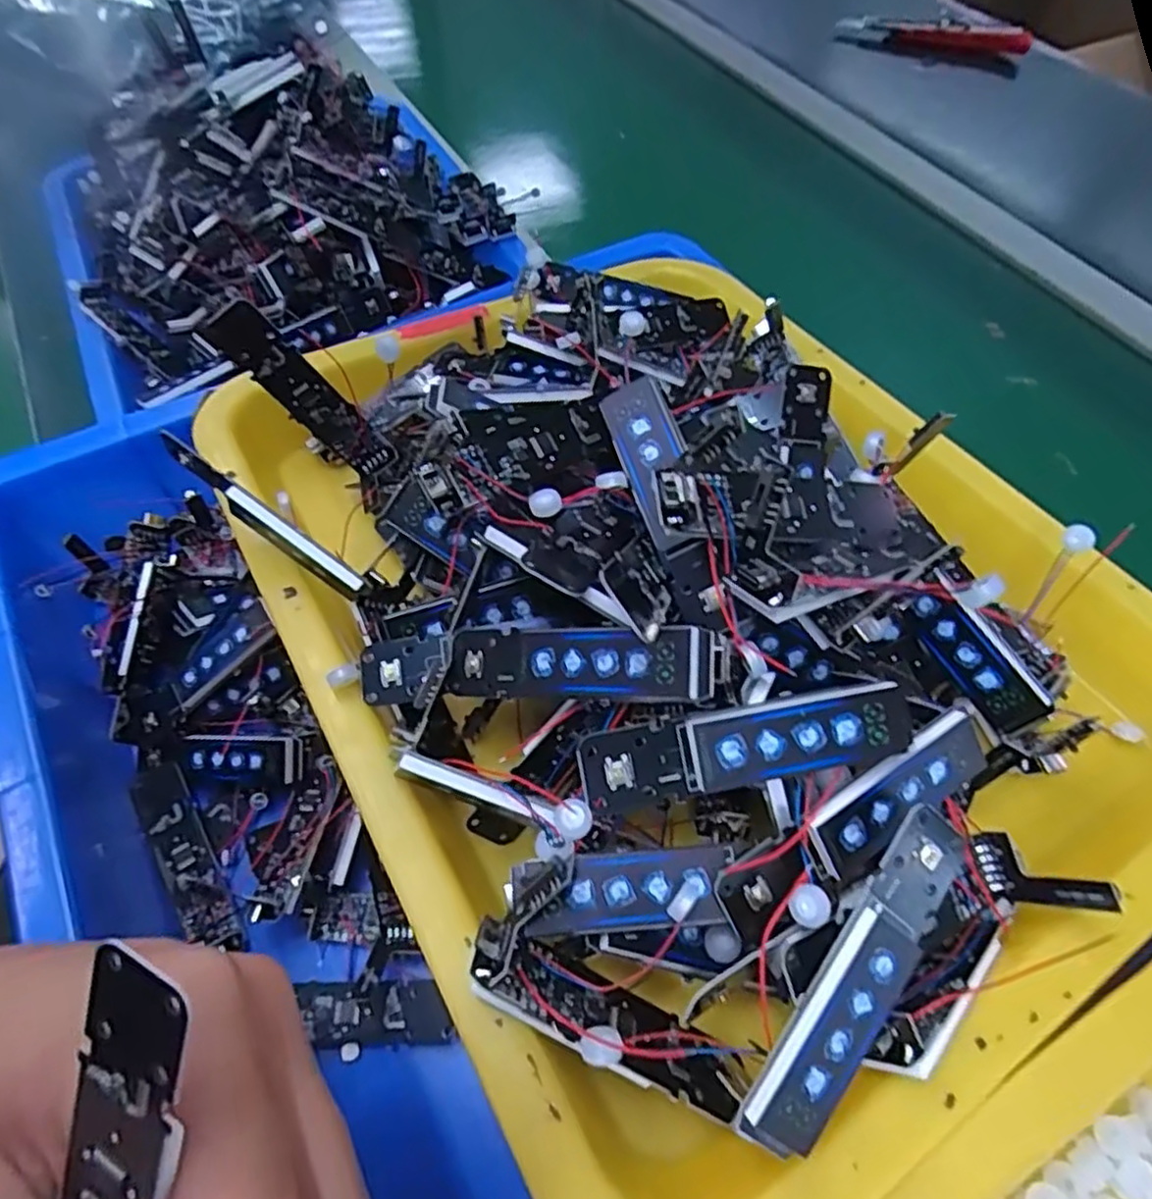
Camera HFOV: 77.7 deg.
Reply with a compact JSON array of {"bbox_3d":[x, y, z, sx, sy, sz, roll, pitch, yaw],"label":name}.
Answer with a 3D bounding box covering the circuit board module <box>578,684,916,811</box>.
[{"bbox_3d":[0.052,0.032,0.168,0.053,0.004,0.018,-11,90,-2],"label":"circuit board module"}]

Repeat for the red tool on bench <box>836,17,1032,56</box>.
[{"bbox_3d":[0.368,-0.577,0.736,0.188,0.033,0.030,2,57,0],"label":"red tool on bench"}]

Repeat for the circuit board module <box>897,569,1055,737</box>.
[{"bbox_3d":[0.117,0.016,0.212,0.004,0.017,0.049,-12,63,-52],"label":"circuit board module"}]

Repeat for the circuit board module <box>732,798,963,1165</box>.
[{"bbox_3d":[0.062,0.082,0.154,0.023,0.005,0.077,44,75,-8],"label":"circuit board module"}]

